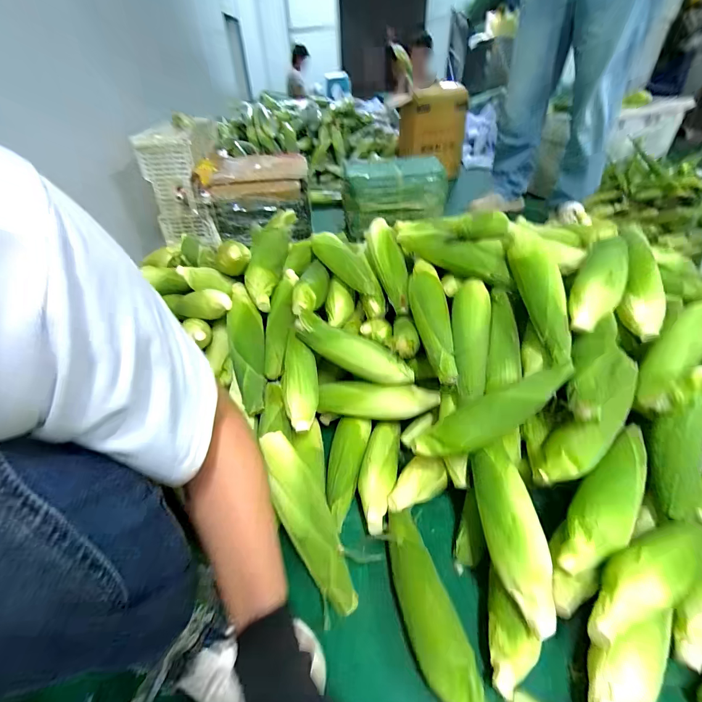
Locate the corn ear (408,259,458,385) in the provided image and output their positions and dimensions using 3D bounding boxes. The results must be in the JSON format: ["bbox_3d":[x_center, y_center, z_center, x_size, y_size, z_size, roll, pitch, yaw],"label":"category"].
[{"bbox_3d":[0.135,-0.052,0.590,0.043,0.050,0.211,-9,76,-9],"label":"corn ear"}]

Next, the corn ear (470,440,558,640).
[{"bbox_3d":[0.210,0.232,0.467,0.069,0.059,0.210,1,38,4],"label":"corn ear"}]

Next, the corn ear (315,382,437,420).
[{"bbox_3d":[0.048,0.087,0.641,0.209,0.049,0.057,2,39,5],"label":"corn ear"}]

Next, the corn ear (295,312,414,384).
[{"bbox_3d":[0.007,0.000,0.628,0.216,0.061,0.044,26,41,-2],"label":"corn ear"}]

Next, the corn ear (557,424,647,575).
[{"bbox_3d":[0.356,0.200,0.488,0.231,0.055,0.064,-30,46,-31],"label":"corn ear"}]

